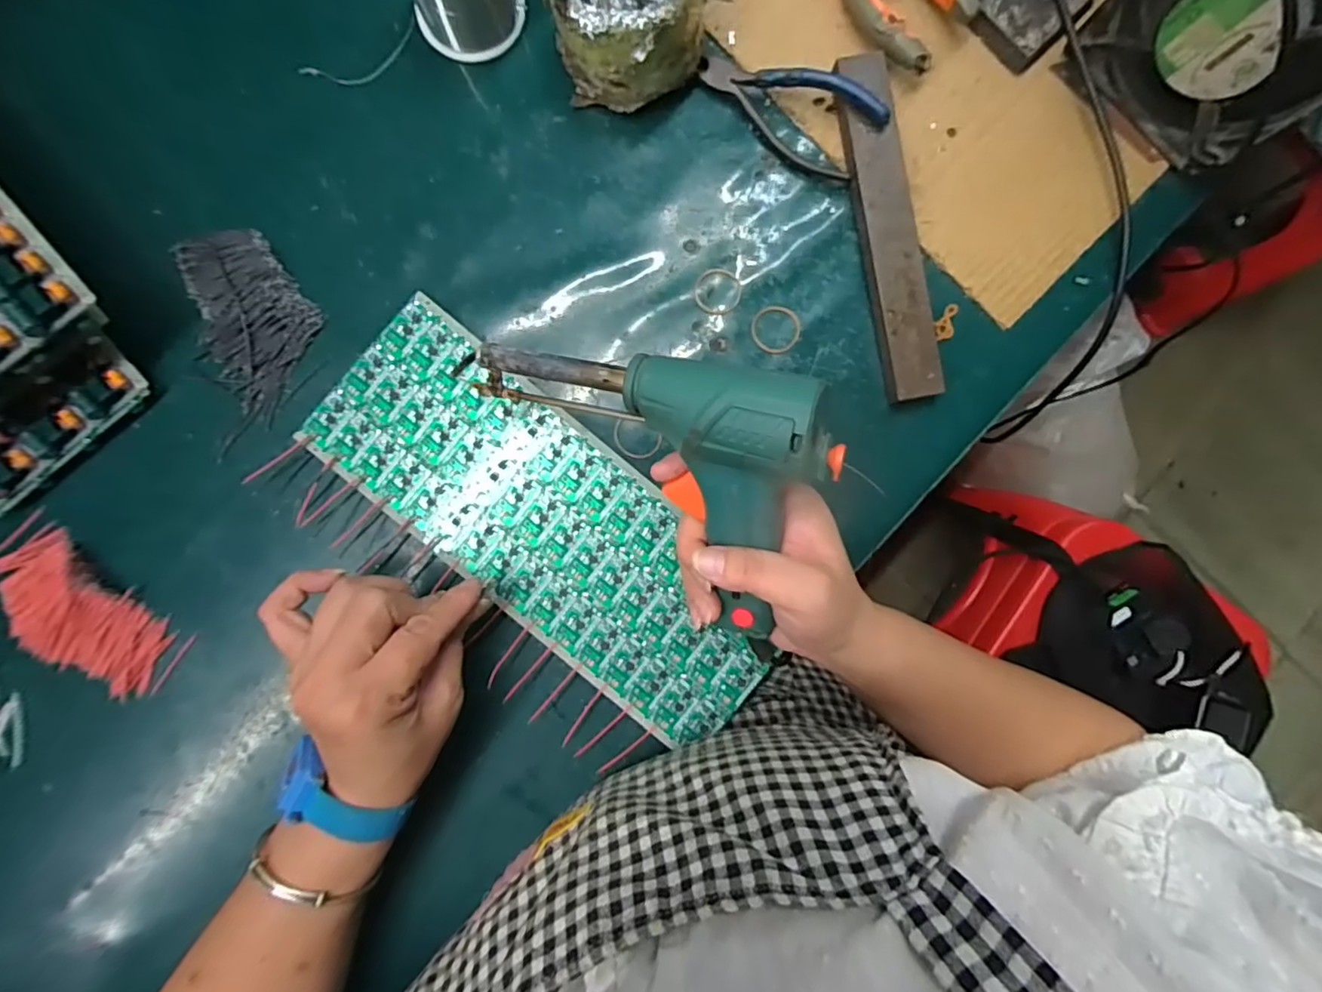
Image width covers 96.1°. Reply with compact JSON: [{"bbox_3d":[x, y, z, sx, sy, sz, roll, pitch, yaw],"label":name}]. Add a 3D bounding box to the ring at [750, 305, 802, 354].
[{"bbox_3d":[0.073,-0.105,0.374,0.030,0.004,0.030,0,89,-4],"label":"ring"}]

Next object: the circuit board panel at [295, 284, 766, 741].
[{"bbox_3d":[-0.068,0.020,0.362,0.301,0.008,0.118,44,86,1],"label":"circuit board panel"}]

